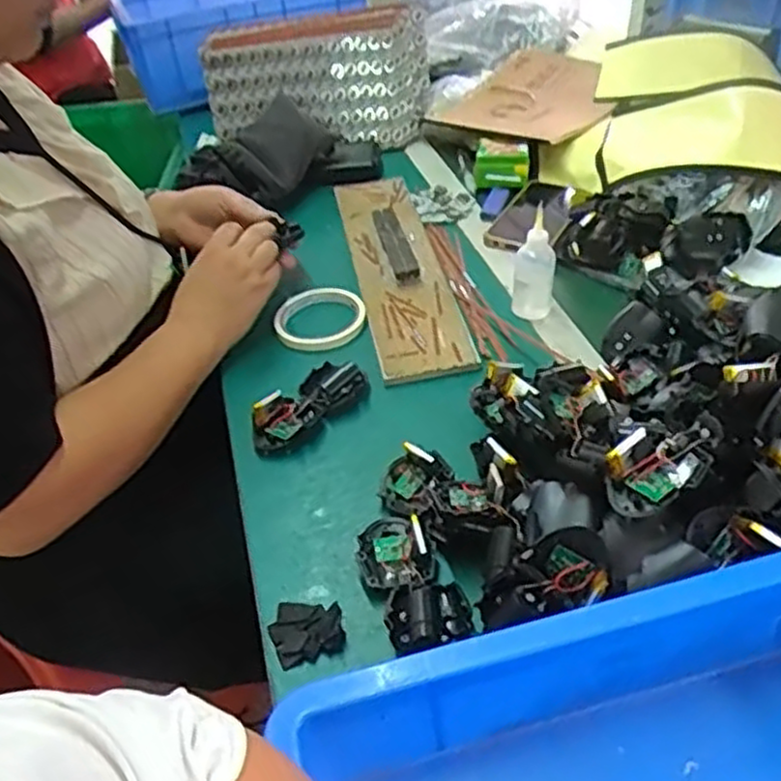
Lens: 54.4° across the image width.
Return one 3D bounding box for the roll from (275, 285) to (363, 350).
[{"bbox_3d":[-0.067,-0.075,0.759,0.084,0.016,0.100,6,42,12],"label":"roll"}]

